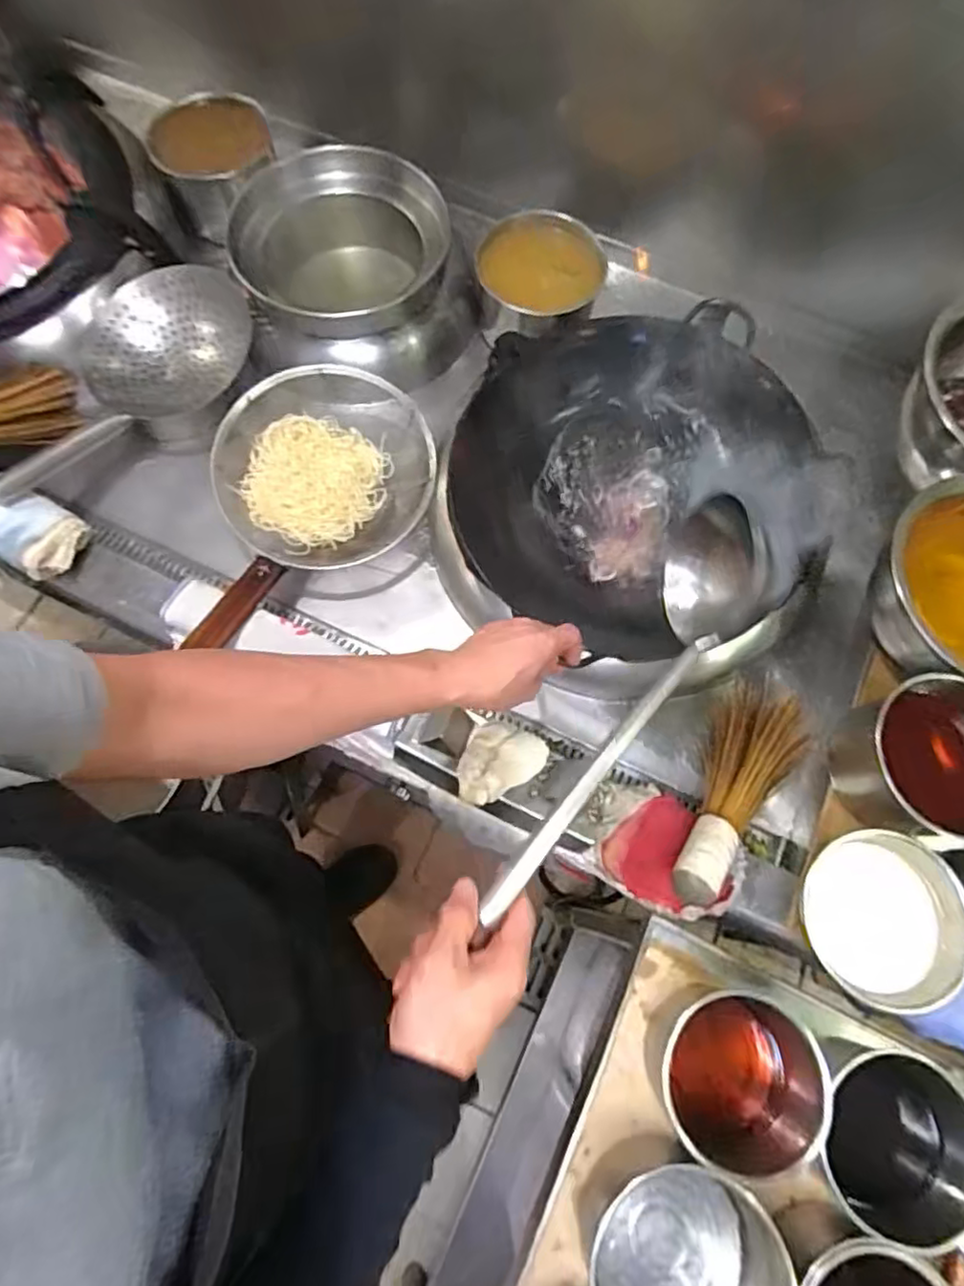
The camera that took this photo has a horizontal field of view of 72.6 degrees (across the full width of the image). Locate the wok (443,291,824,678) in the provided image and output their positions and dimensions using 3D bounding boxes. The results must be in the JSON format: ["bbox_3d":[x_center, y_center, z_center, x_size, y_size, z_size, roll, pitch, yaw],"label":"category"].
[{"bbox_3d":[0.175,-0.206,0.821,0.411,0.126,0.417,0,70,-2],"label":"wok"}]

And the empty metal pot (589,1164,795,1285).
[{"bbox_3d":[0.187,0.578,0.591,0.147,0.086,0.164,26,72,7],"label":"empty metal pot"}]

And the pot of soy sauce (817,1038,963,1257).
[{"bbox_3d":[0.384,0.480,0.637,0.143,0.120,0.149,1,70,-2],"label":"pot of soy sauce"}]

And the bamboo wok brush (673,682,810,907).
[{"bbox_3d":[0.298,0.172,0.765,0.094,0.060,0.297,35,51,10],"label":"bamboo wok brush"}]

